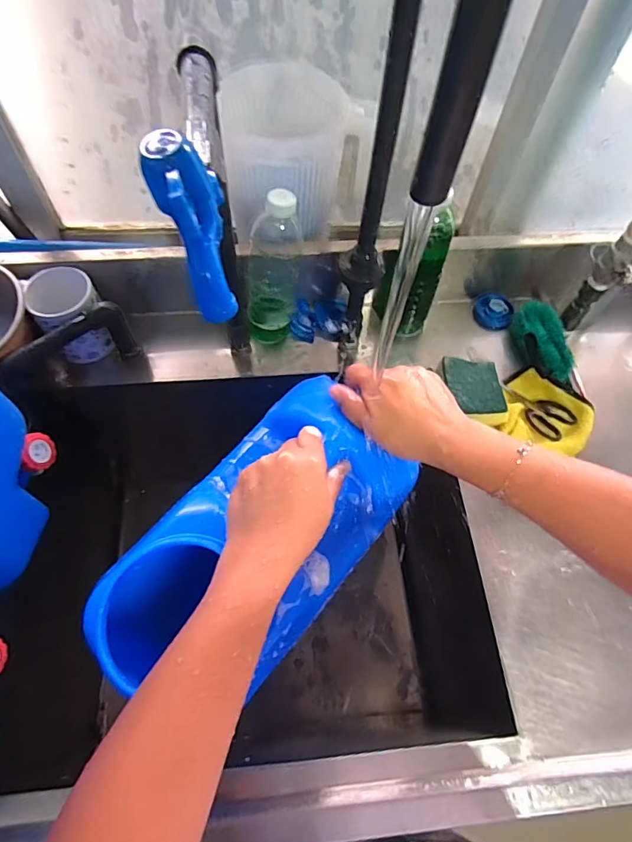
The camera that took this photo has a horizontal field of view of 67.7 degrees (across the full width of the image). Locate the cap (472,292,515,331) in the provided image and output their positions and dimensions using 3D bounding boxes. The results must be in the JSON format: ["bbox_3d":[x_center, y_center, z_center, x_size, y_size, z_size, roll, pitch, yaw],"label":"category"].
[{"bbox_3d":[0.257,-0.161,0.688,0.056,0.024,0.050,16,61,6],"label":"cap"}]

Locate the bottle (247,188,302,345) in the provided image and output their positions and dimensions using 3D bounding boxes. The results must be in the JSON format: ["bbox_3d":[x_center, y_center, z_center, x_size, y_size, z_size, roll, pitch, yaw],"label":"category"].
[{"bbox_3d":[-0.052,-0.186,0.585,0.063,0.203,0.073,1,61,-3],"label":"bottle"}]

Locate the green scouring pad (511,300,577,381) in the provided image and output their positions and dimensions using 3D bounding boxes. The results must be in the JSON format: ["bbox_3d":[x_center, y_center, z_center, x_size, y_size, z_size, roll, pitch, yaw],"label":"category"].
[{"bbox_3d":[0.306,-0.109,0.639,0.062,0.036,0.130,0,61,-3],"label":"green scouring pad"}]

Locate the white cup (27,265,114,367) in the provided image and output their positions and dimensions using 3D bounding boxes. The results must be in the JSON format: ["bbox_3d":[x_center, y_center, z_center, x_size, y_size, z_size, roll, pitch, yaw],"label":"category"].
[{"bbox_3d":[-0.309,-0.133,0.603,0.078,0.089,0.094,-24,65,-15],"label":"white cup"}]

